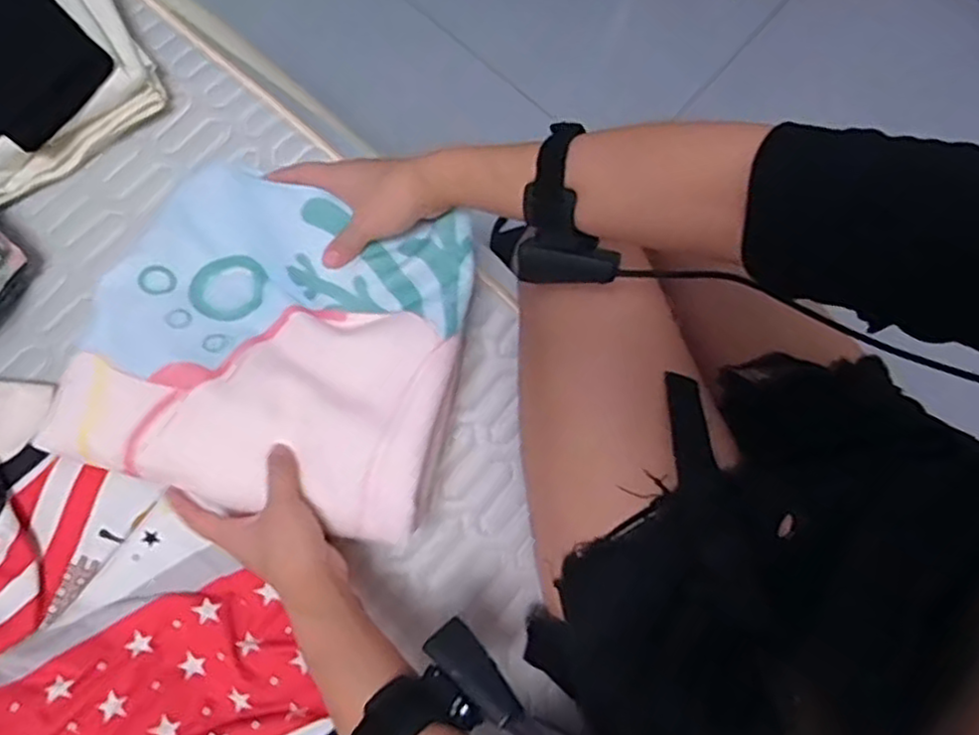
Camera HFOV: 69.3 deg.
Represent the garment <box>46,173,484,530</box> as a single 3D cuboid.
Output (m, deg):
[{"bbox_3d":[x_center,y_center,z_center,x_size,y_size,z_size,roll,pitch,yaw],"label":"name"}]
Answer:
[{"bbox_3d":[-0.175,-0.026,0.562,0.294,0.068,0.261,12,77,2],"label":"garment"}]

